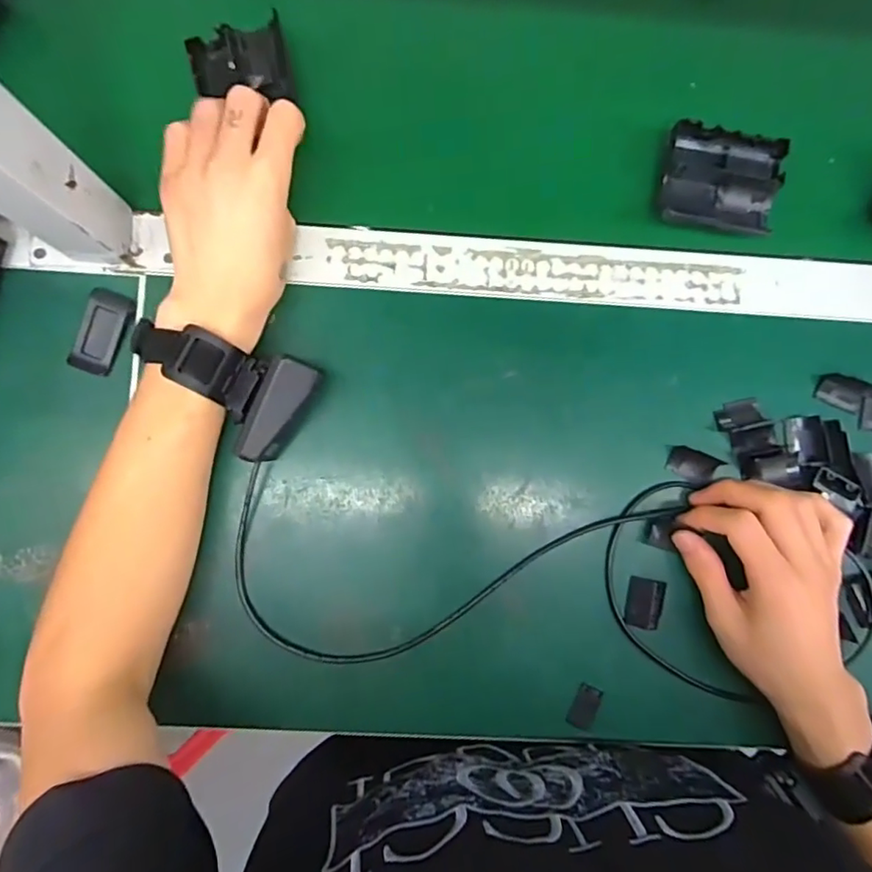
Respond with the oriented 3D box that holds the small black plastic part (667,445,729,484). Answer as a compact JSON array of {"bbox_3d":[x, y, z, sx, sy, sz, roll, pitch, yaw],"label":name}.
[{"bbox_3d":[0.176,0.021,0.394,0.034,0.008,0.022,21,87,-1],"label":"small black plastic part"}]

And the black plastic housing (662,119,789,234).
[{"bbox_3d":[0.198,-0.177,0.400,0.077,0.018,0.066,6,87,-2],"label":"black plastic housing"}]

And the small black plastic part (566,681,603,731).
[{"bbox_3d":[0.100,0.183,0.389,0.016,0.004,0.029,26,87,0],"label":"small black plastic part"}]

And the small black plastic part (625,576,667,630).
[{"bbox_3d":[0.142,0.114,0.393,0.024,0.004,0.033,11,87,-1],"label":"small black plastic part"}]

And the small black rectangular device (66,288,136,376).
[{"bbox_3d":[-0.223,-0.069,0.383,0.027,0.007,0.056,19,87,-1],"label":"small black rectangular device"}]

